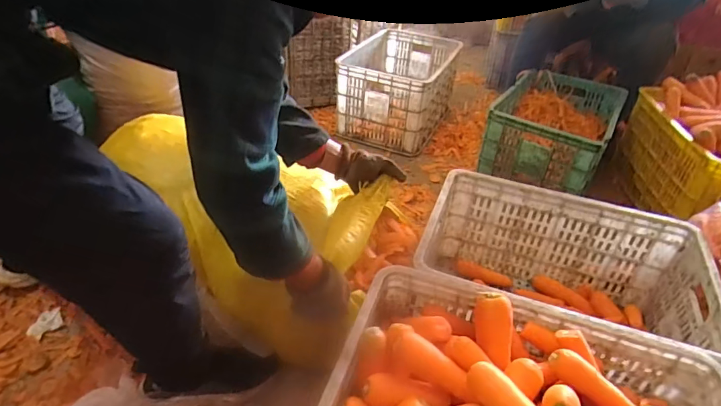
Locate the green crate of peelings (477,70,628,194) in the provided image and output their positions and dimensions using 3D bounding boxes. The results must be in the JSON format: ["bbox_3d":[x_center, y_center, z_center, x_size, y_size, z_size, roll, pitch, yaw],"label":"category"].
[{"bbox_3d":[0.578,-0.202,1.325,0.309,0.223,0.386,28,43,28],"label":"green crate of peelings"}]

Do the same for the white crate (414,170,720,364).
[{"bbox_3d":[0.367,0.173,0.873,0.498,0.259,0.322,18,39,18],"label":"white crate"}]

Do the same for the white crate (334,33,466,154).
[{"bbox_3d":[0.140,-0.415,1.566,0.322,0.247,0.408,19,39,19],"label":"white crate"}]

